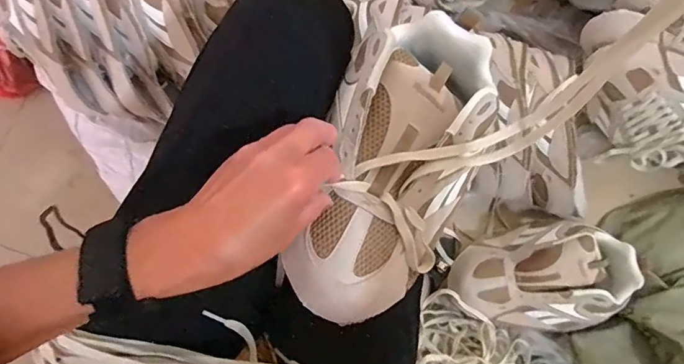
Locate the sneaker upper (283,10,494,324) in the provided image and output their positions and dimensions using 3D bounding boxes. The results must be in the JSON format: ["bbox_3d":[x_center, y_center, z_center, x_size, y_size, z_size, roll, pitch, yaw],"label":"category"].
[{"bbox_3d":[0.043,-0.016,0.359,0.118,0.074,0.245,22,81,3],"label":"sneaker upper"}]

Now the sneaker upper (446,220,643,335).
[{"bbox_3d":[0.287,0.125,0.654,0.245,0.090,0.169,8,80,1],"label":"sneaker upper"}]

